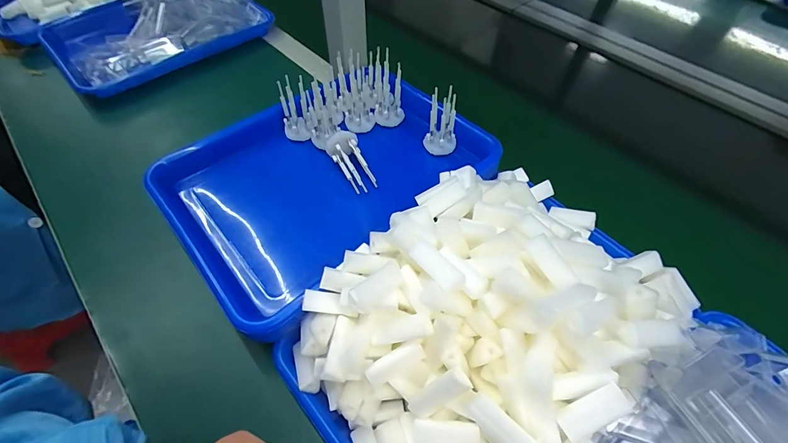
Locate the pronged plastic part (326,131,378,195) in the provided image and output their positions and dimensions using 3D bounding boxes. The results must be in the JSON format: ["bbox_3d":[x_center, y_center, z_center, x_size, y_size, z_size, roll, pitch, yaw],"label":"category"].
[{"bbox_3d":[-0.046,-0.064,0.421,0.035,0.035,0.073,-24,71,-18],"label":"pronged plastic part"}]

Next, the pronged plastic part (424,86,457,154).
[{"bbox_3d":[0.055,-0.113,0.420,0.032,0.069,0.031,-22,58,-17],"label":"pronged plastic part"}]

